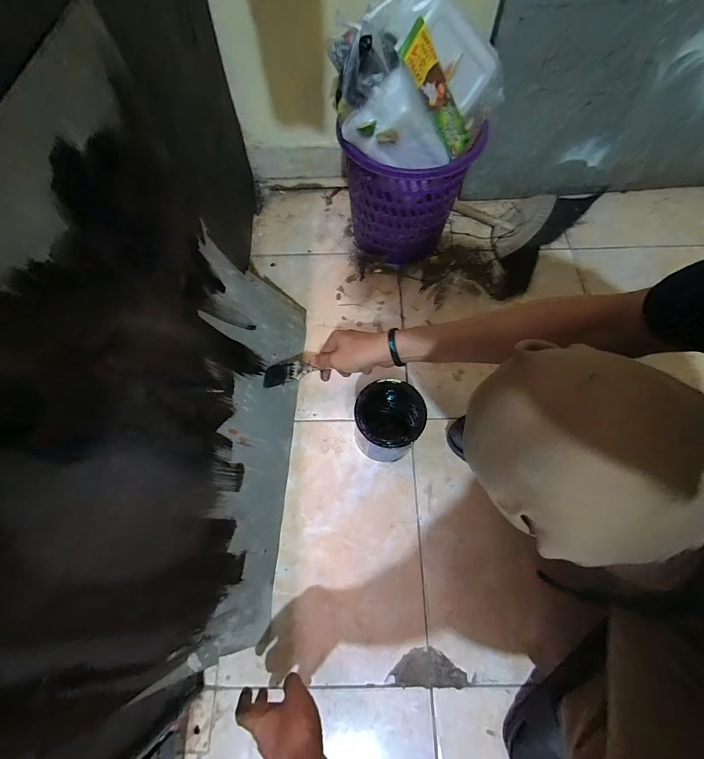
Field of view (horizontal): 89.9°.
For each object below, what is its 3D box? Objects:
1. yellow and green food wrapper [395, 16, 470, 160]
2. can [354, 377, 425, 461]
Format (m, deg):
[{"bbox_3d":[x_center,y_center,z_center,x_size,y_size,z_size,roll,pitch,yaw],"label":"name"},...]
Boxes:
[{"bbox_3d":[0.130,-0.423,0.532,0.047,0.197,0.017,-53,53,11],"label":"yellow and green food wrapper"},{"bbox_3d":[0.061,0.073,0.593,0.107,0.126,0.107,-1,68,1],"label":"can"}]

